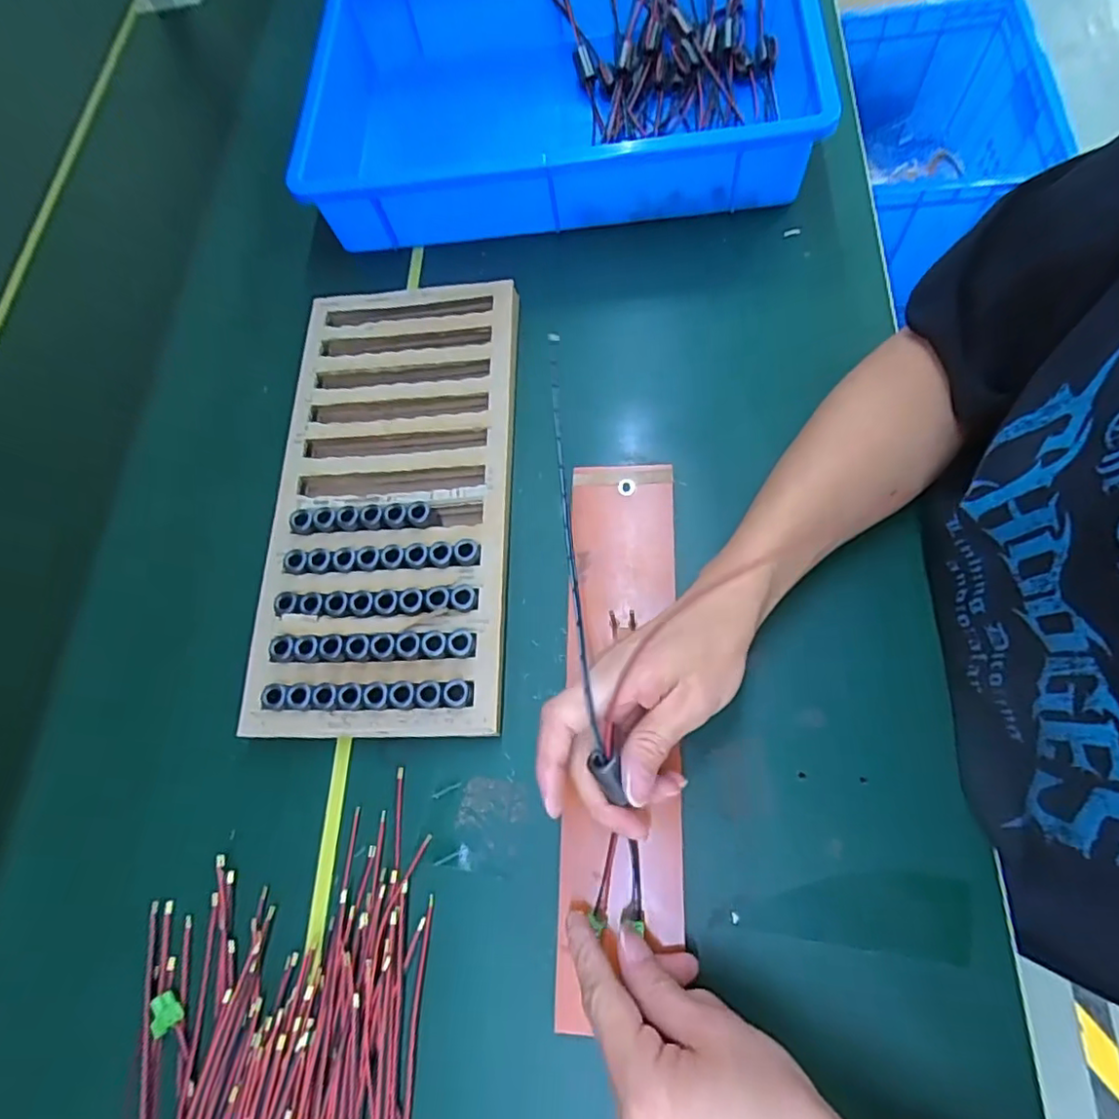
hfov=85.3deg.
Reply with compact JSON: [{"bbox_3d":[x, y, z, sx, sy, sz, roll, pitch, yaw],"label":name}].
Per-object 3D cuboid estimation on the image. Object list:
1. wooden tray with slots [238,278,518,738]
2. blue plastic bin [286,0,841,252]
[{"bbox_3d":[-0.122,-0.052,0.452,0.171,0.030,0.350,0,70,3],"label":"wooden tray with slots"},{"bbox_3d":[0.014,-0.423,0.529,0.437,0.086,0.282,-3,70,2],"label":"blue plastic bin"}]

